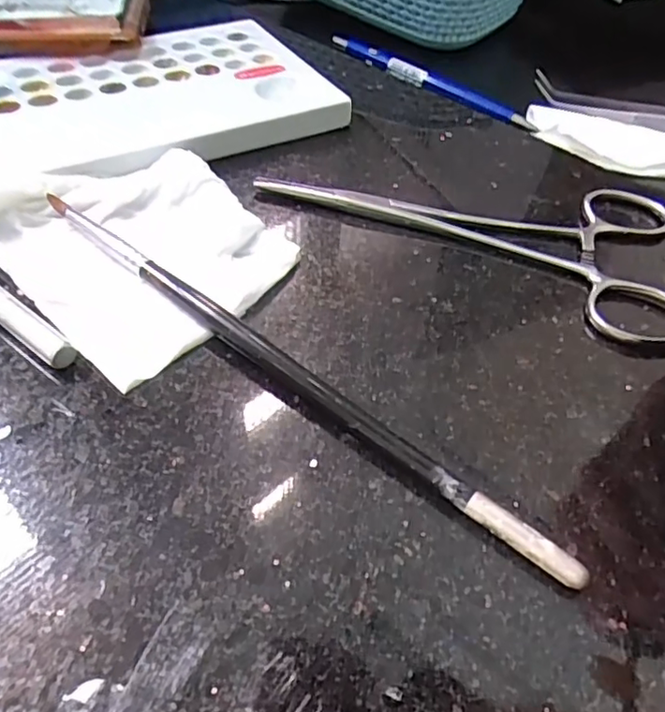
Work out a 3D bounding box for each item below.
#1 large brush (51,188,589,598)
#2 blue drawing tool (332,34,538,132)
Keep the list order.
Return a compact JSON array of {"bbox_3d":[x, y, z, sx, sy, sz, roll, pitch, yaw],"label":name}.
[{"bbox_3d":[-0.018,-0.001,0.165,0.183,0.007,0.013,33,54,21],"label":"large brush"},{"bbox_3d":[0.049,-0.148,0.328,0.135,0.012,0.011,37,55,26],"label":"blue drawing tool"}]

